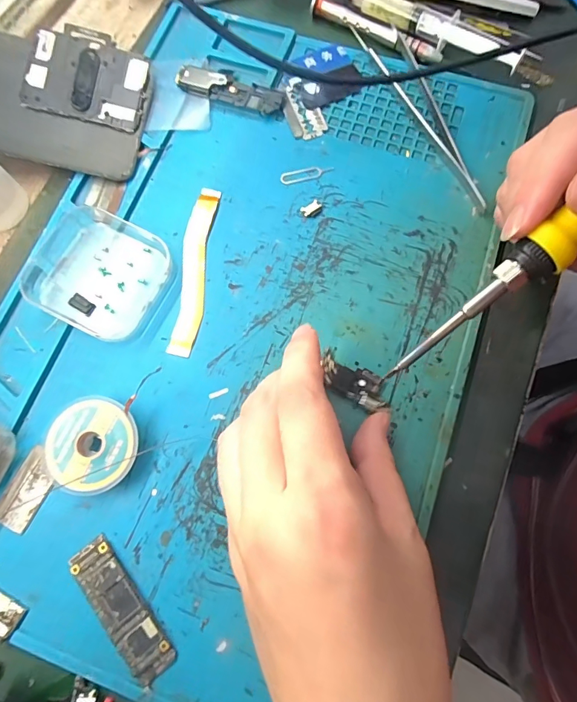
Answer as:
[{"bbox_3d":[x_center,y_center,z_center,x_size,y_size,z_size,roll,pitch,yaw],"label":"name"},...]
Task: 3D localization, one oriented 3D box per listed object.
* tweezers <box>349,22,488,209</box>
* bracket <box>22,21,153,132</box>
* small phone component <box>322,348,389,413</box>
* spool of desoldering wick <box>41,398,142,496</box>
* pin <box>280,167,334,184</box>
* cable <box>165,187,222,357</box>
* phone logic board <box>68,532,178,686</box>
[{"bbox_3d":[0.081,-0.150,0.250,0.025,0.010,0.151,-21,76,-5],"label":"tweezers"},{"bbox_3d":[-0.121,-0.165,0.244,0.067,0.004,0.053,10,87,-7],"label":"bracket"},{"bbox_3d":[0.034,0.016,0.210,0.038,0.004,0.019,26,77,7],"label":"small phone component"},{"bbox_3d":[-0.095,0.047,0.200,0.045,0.012,0.043,0,75,0],"label":"spool of desoldering wick"},{"bbox_3d":[0.011,-0.107,0.244,0.032,0.004,0.009,-12,76,-3],"label":"pin"},{"bbox_3d":[-0.053,-0.047,0.229,0.016,0.004,0.101,5,75,1],"label":"cable"},{"bbox_3d":[-0.076,0.117,0.185,0.019,0.005,0.064,-39,78,-9],"label":"phone logic board"}]

